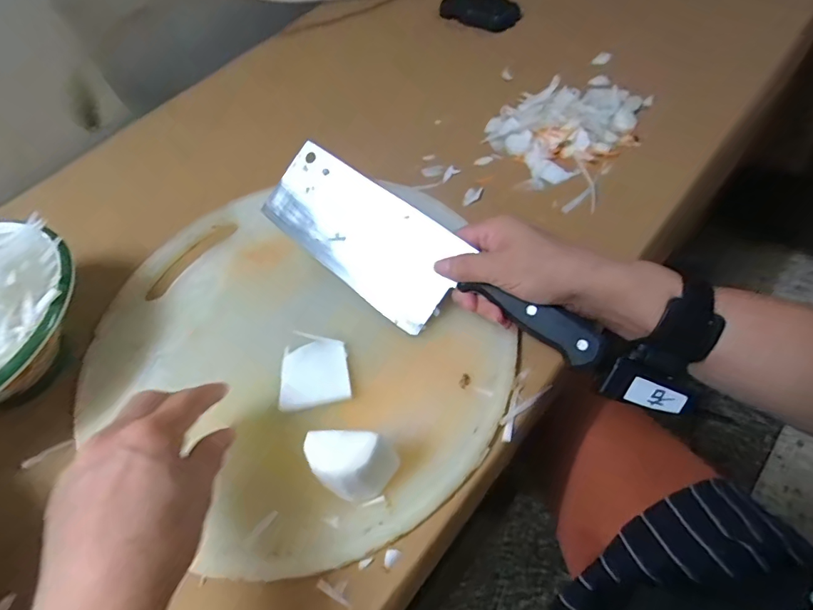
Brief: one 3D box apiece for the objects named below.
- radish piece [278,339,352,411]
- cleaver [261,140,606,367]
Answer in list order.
[{"bbox_3d":[-0.070,0.050,0.350,0.052,0.006,0.052,-10,56,2],"label":"radish piece"},{"bbox_3d":[0.006,-0.032,0.364,0.288,0.021,0.087,31,96,17],"label":"cleaver"}]

